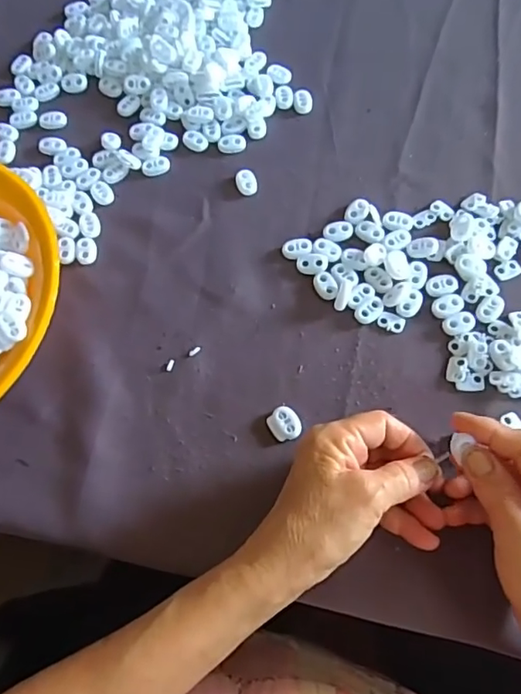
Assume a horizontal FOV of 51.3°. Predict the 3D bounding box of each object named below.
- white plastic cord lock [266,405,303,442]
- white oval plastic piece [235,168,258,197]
[{"bbox_3d":[0.016,0.051,0.358,0.021,0.005,0.023,-29,69,-9],"label":"white plastic cord lock"},{"bbox_3d":[-0.011,-0.131,0.430,0.016,0.006,0.024,-5,67,1],"label":"white oval plastic piece"}]

